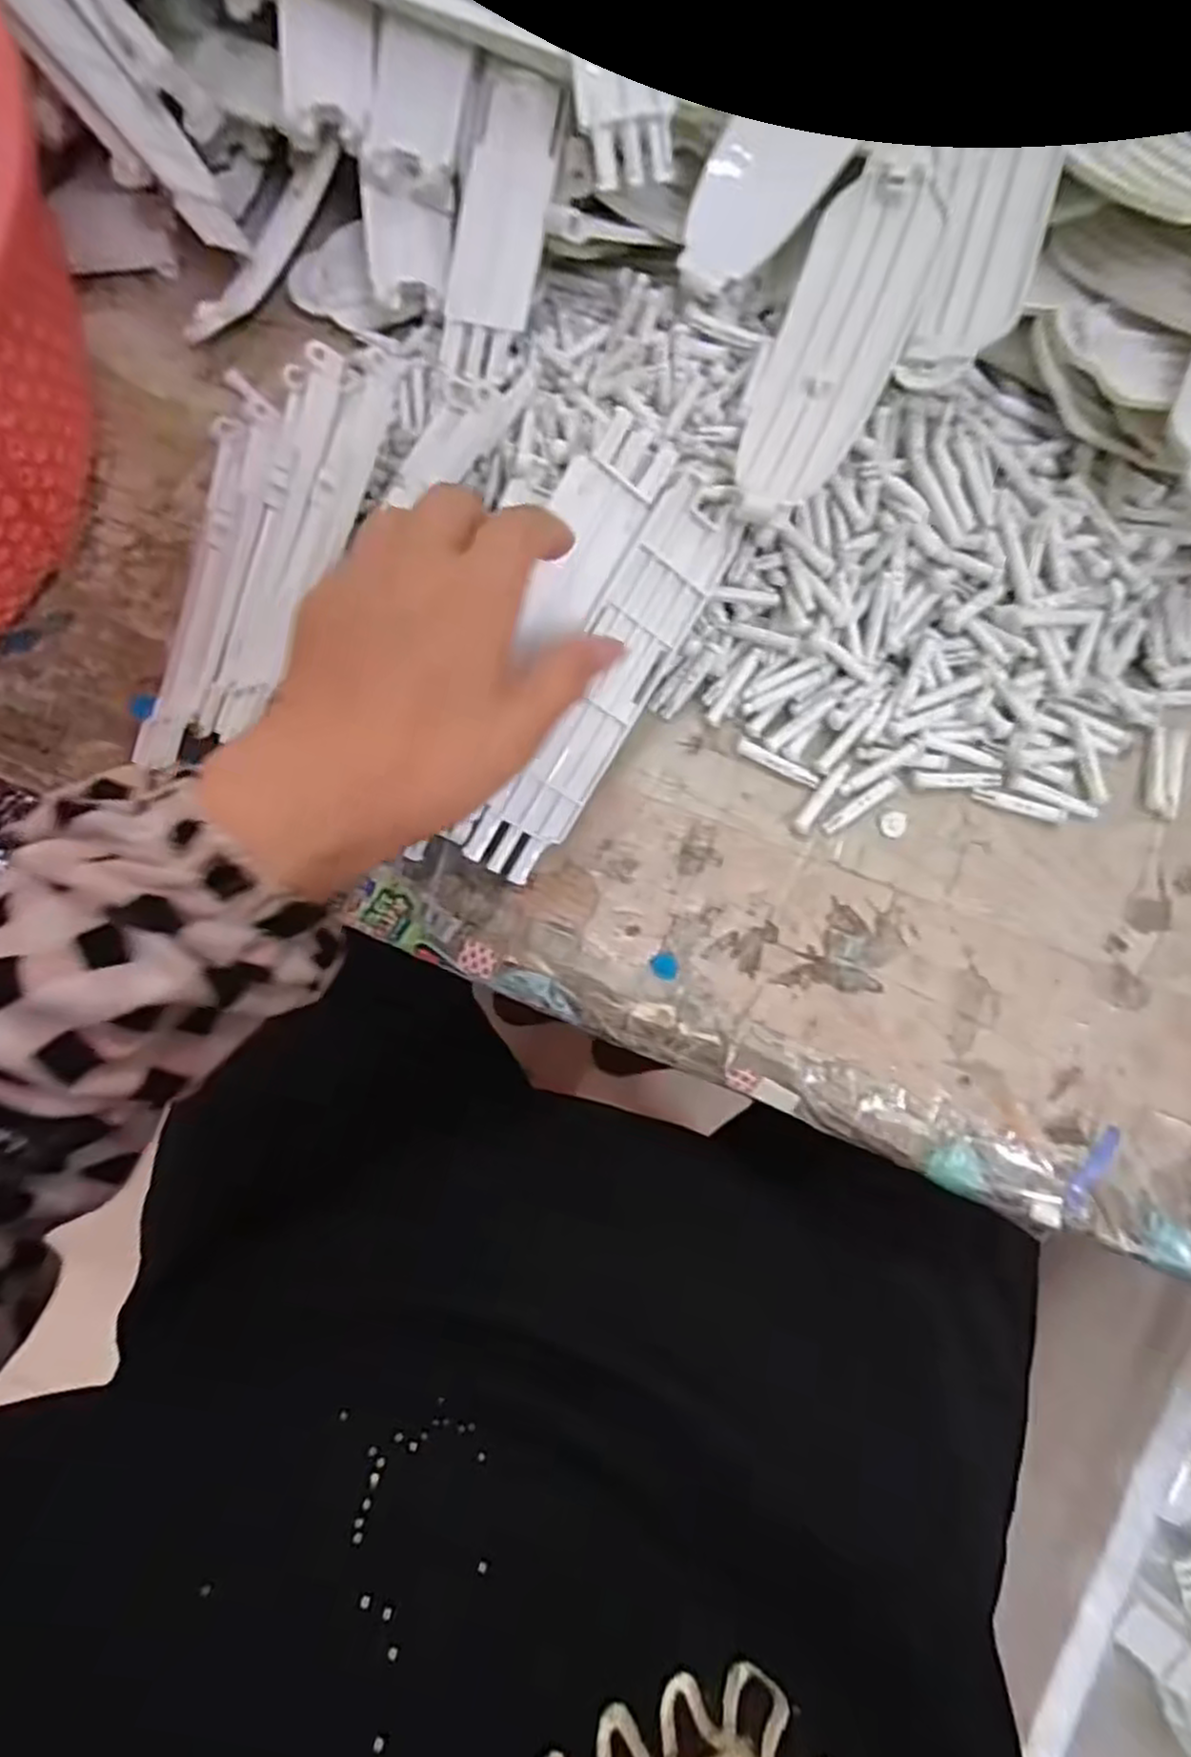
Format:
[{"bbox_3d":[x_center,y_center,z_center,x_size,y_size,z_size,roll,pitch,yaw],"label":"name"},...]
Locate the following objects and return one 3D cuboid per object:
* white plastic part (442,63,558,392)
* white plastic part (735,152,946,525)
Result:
[{"bbox_3d":[-0.044,-0.289,0.340,0.039,0.011,0.121,14,99,3],"label":"white plastic part"},{"bbox_3d":[0.097,-0.216,0.310,0.050,0.014,0.152,21,90,13],"label":"white plastic part"}]

